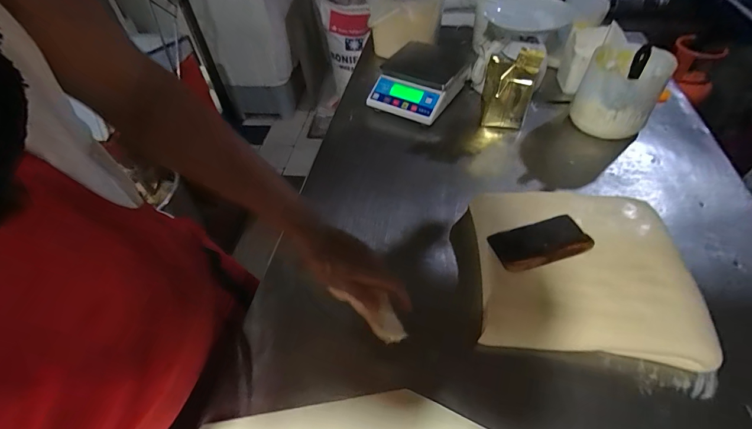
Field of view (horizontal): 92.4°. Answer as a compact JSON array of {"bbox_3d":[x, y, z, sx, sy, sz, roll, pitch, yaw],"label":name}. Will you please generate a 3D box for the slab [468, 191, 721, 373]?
[{"bbox_3d":[0.312,0.078,0.567,0.290,0.058,0.268,4,49,7],"label":"slab"}]

